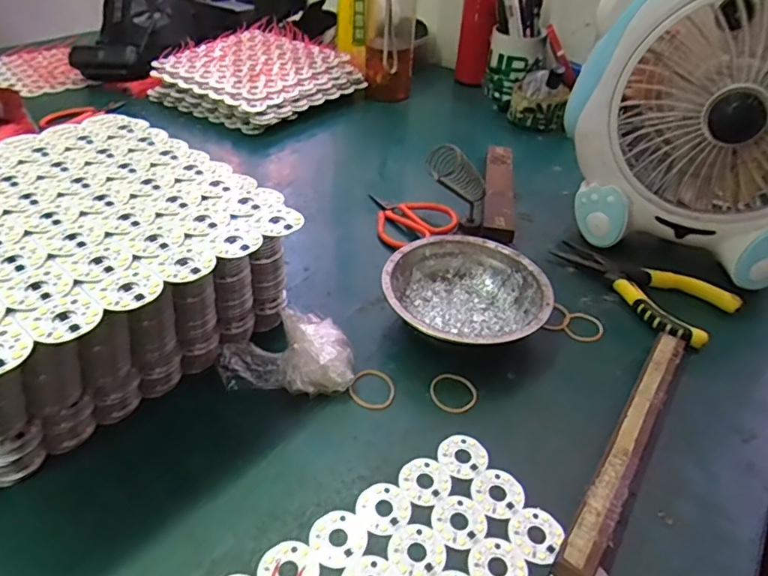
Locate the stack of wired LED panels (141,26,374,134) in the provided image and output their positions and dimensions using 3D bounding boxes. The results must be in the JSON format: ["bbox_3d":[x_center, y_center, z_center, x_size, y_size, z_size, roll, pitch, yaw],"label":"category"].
[{"bbox_3d":[-0.184,-0.319,0.809,0.258,0.057,0.243,25,43,24],"label":"stack of wired LED panels"}]

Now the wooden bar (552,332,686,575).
[{"bbox_3d":[0.158,0.095,0.345,0.019,0.019,0.207,26,44,25],"label":"wooden bar"}]

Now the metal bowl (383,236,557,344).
[{"bbox_3d":[0.064,0.011,0.431,0.123,0.044,0.121,2,39,-2],"label":"metal bowl"}]

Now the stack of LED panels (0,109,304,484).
[{"bbox_3d":[-0.200,-0.006,0.369,0.242,0.129,0.240,30,46,31],"label":"stack of LED panels"}]

